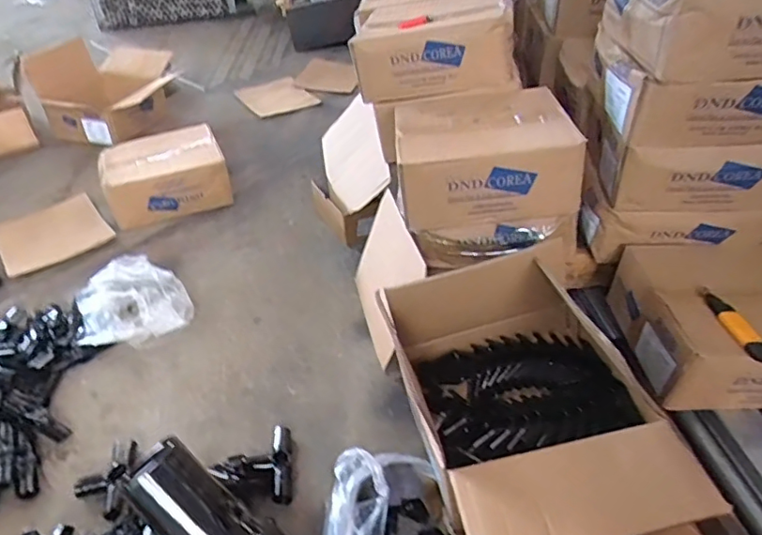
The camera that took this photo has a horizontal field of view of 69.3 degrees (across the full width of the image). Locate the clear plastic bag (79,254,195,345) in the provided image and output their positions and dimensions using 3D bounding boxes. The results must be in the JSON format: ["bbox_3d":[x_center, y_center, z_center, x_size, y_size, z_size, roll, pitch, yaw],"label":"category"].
[{"bbox_3d":[-0.552,0.077,1.232,0.228,0.100,0.202,-17,40,-20],"label":"clear plastic bag"}]

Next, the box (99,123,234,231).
[{"bbox_3d":[-0.641,-0.260,1.654,0.336,0.165,0.269,-19,42,-20],"label":"box"}]

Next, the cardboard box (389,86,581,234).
[{"bbox_3d":[0.196,-0.229,1.098,0.323,0.150,0.295,0,39,1],"label":"cardboard box"}]

